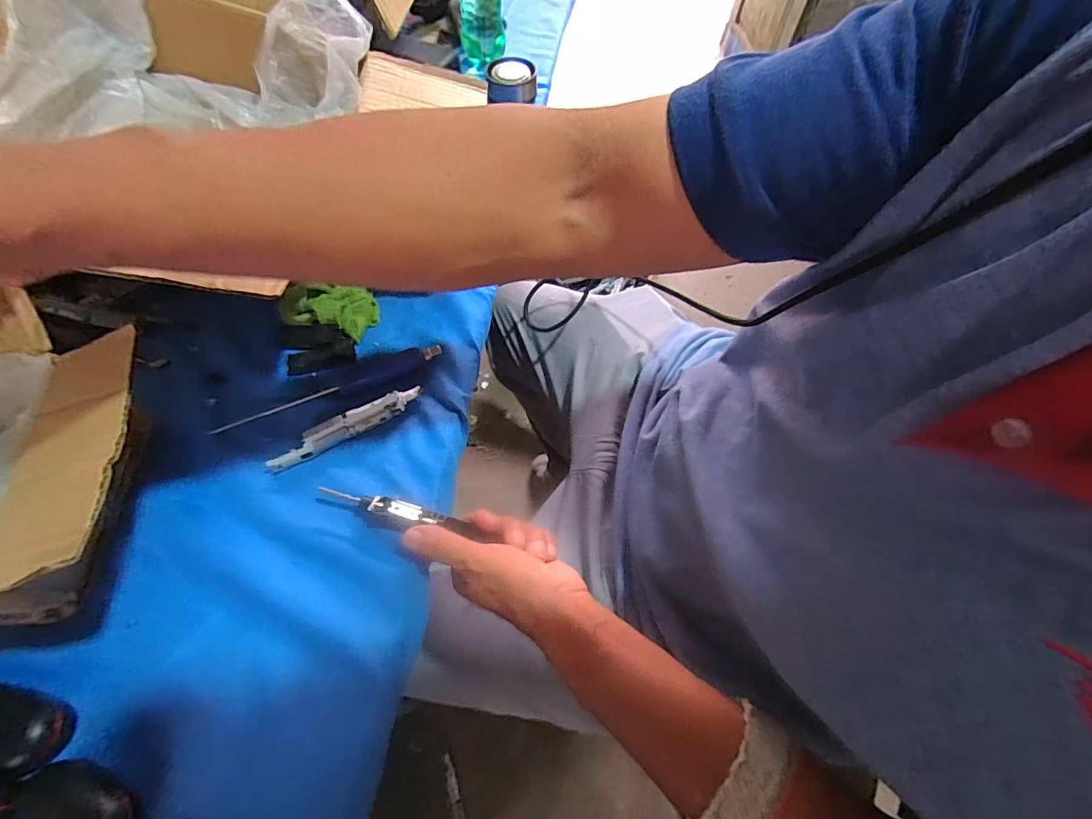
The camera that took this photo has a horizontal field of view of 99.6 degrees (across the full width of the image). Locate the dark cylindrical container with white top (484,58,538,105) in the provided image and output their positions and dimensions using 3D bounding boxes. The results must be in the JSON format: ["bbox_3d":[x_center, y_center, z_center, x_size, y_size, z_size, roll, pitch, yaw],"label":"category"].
[{"bbox_3d":[-0.045,-0.425,0.605,0.067,0.035,0.063,-7,62,-5],"label":"dark cylindrical container with white top"}]

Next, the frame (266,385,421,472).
[{"bbox_3d":[-0.165,0.013,0.381,0.127,0.015,0.020,-28,66,-15],"label":"frame"}]

